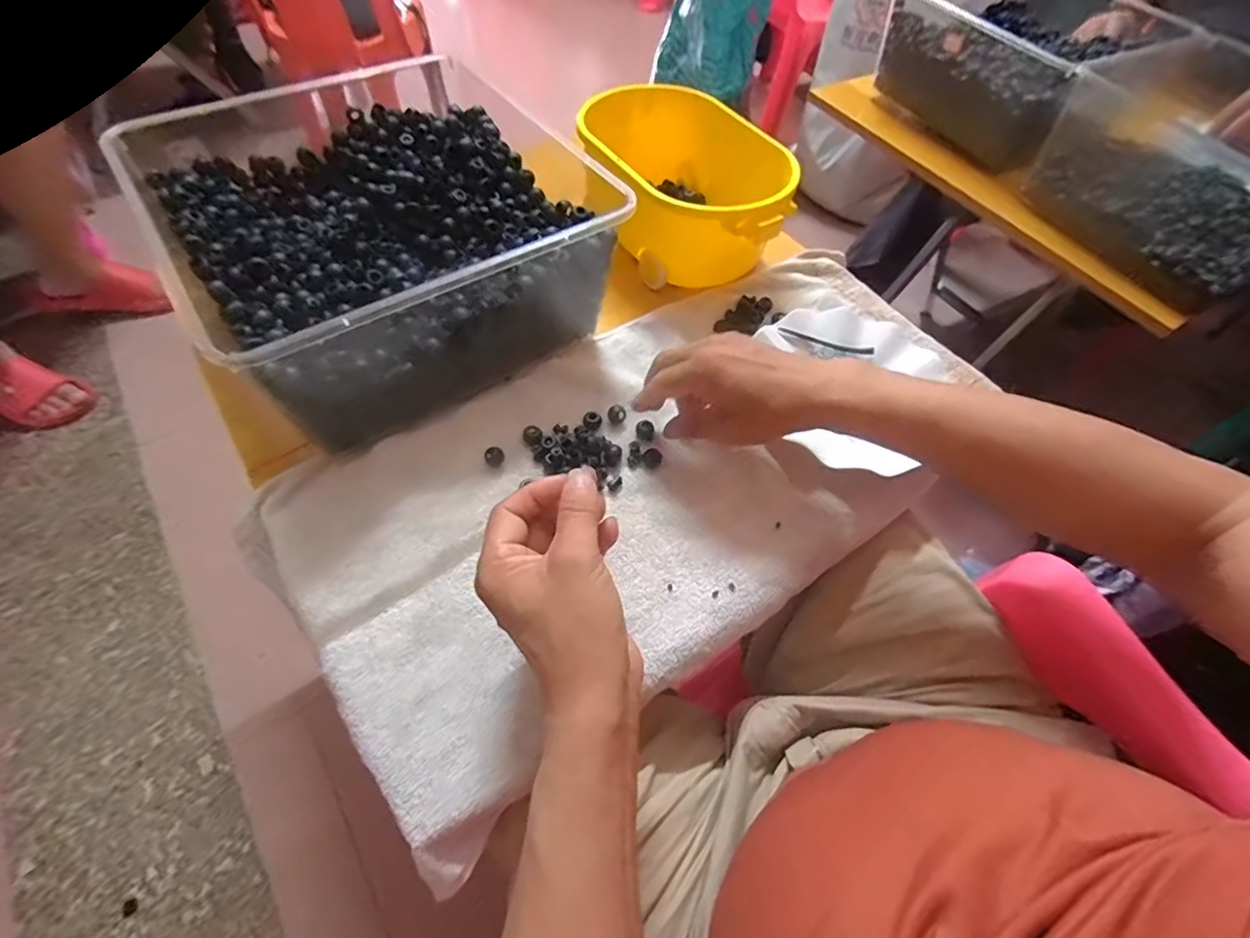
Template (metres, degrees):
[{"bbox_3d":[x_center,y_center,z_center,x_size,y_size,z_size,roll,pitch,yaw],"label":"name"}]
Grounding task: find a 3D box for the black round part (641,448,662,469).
[{"bbox_3d":[0.022,-0.009,0.448,0.015,0.009,0.015,2,57,-3],"label":"black round part"}]

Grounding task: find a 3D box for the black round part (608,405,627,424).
[{"bbox_3d":[-0.007,-0.046,0.470,0.016,0.009,0.014,6,56,-1],"label":"black round part"}]

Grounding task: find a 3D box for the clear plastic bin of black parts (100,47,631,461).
[{"bbox_3d":[-0.192,-0.187,0.461,0.273,0.121,0.287,-31,64,-22],"label":"clear plastic bin of black parts"}]

